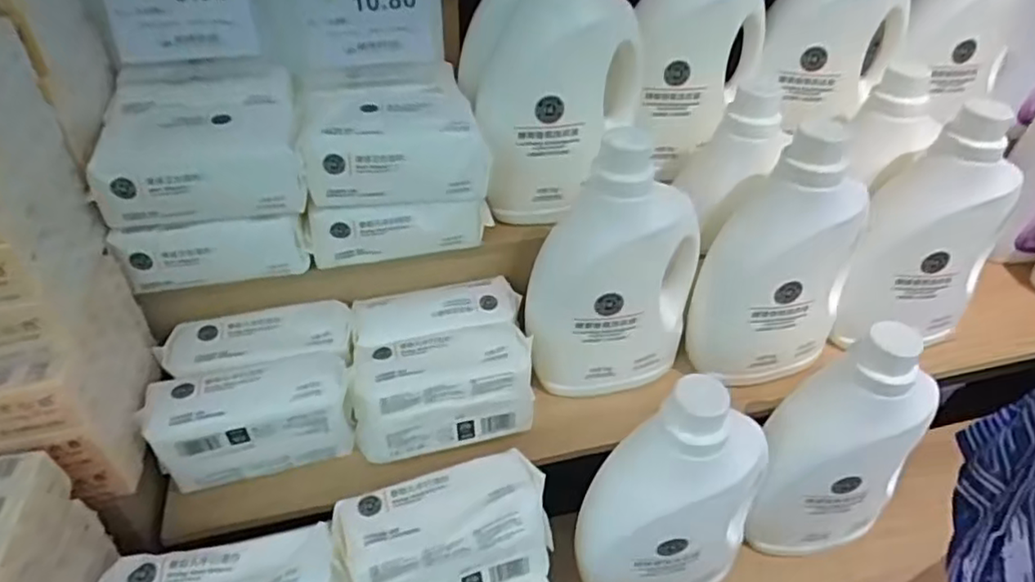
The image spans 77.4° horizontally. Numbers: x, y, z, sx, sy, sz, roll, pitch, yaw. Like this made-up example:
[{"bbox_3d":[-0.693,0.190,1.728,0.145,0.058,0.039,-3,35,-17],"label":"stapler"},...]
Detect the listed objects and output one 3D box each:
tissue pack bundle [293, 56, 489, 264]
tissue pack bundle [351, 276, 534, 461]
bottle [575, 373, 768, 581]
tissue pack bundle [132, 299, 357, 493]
[{"bbox_3d":[-0.141,-0.153,0.736,0.194,0.143,0.193,-7,42,-10],"label":"tissue pack bundle"},{"bbox_3d":[-0.086,0.078,0.734,0.192,0.095,0.157,-8,42,-11],"label":"tissue pack bundle"},{"bbox_3d":[0.146,0.209,0.628,0.177,0.294,0.082,-14,44,-17],"label":"bottle"},{"bbox_3d":[-0.274,0.103,0.699,0.201,0.093,0.156,-11,43,-15],"label":"tissue pack bundle"}]

